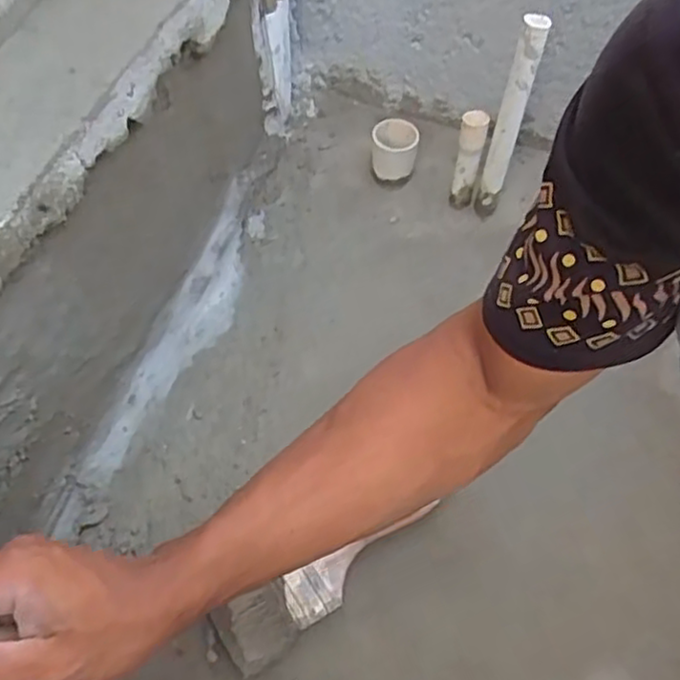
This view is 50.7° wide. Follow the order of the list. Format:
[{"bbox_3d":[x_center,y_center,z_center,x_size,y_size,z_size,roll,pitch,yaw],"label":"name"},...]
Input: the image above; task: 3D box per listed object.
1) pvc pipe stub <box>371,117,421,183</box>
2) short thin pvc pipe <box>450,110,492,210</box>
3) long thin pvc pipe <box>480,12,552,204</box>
[{"bbox_3d":[0.057,-0.195,0.756,0.046,0.064,0.047,1,57,-2],"label":"pvc pipe stub"},{"bbox_3d":[0.127,-0.175,0.722,0.024,0.116,0.026,12,57,6],"label":"short thin pvc pipe"},{"bbox_3d":[0.158,-0.199,0.676,0.022,0.216,0.029,16,58,8],"label":"long thin pvc pipe"}]

